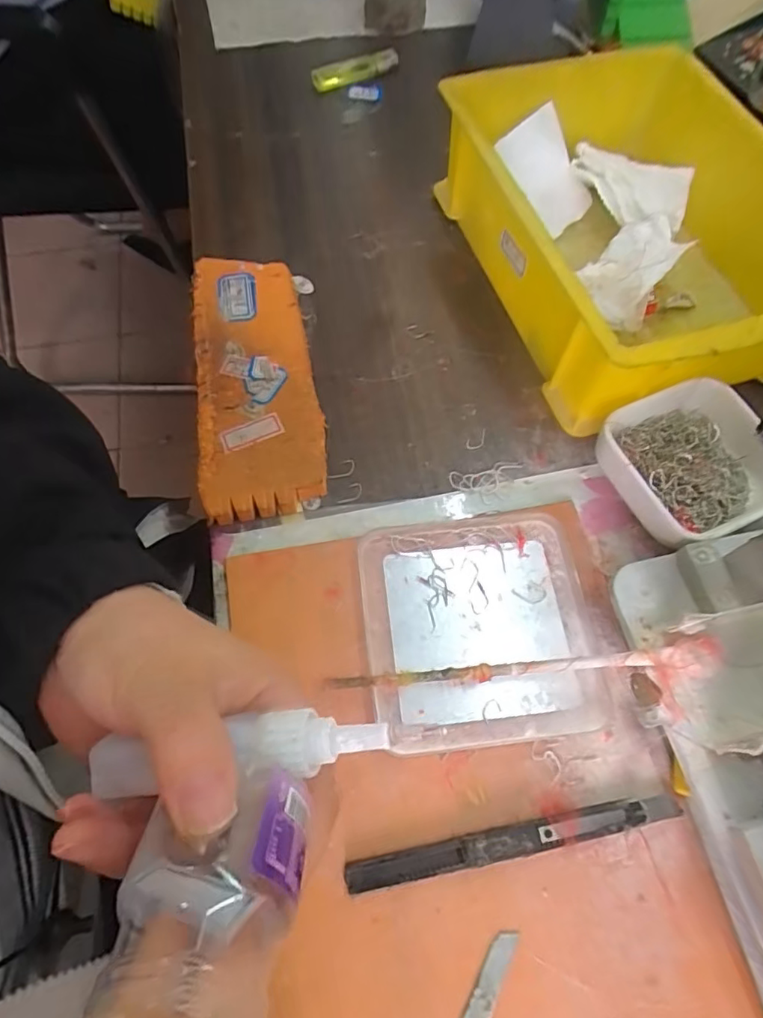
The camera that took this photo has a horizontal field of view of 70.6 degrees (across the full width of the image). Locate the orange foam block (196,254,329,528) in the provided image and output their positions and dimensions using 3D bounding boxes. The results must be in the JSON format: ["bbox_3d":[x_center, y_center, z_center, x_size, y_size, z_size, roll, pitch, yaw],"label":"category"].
[{"bbox_3d":[-0.076,-0.080,0.324,0.068,0.017,0.184,-9,65,-5],"label":"orange foam block"}]

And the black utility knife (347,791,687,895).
[{"bbox_3d":[0.056,0.137,0.223,0.140,0.008,0.011,-10,65,-5],"label":"black utility knife"}]

